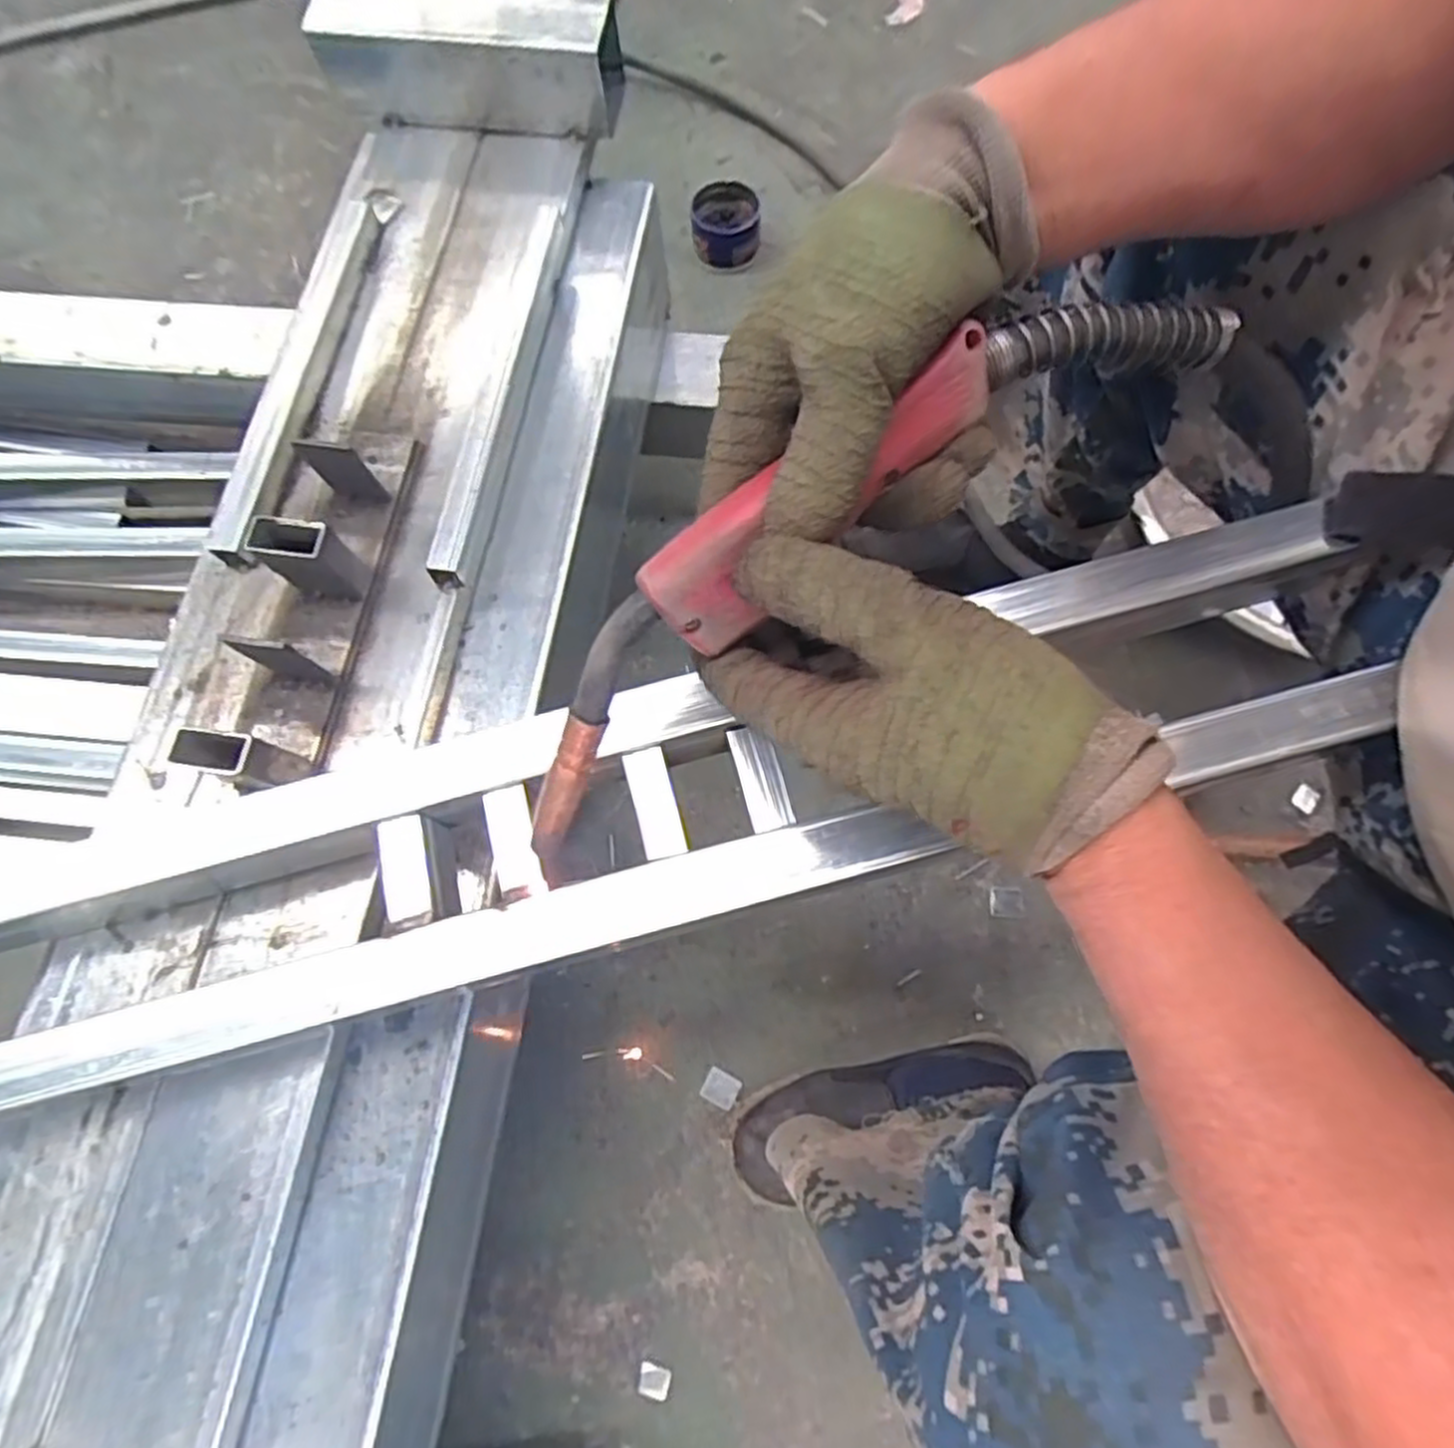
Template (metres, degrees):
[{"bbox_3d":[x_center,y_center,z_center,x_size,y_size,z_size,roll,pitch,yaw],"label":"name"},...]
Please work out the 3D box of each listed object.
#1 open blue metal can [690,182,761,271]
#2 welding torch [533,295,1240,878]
[{"bbox_3d":[-0.003,-0.576,0.889,0.078,0.054,0.083,0,73,1],"label":"open blue metal can"},{"bbox_3d":[0.043,-0.070,0.294,0.343,0.065,0.058,-35,76,3],"label":"welding torch"}]

